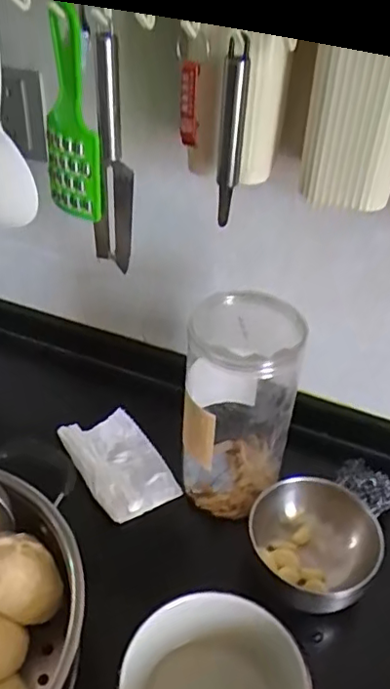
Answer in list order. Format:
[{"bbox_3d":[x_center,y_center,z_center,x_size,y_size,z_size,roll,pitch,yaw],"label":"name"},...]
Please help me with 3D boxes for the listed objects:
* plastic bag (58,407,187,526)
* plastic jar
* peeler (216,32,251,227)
[{"bbox_3d":[-0.079,0.120,0.609,0.080,0.031,0.123,-19,43,-26],"label":"plastic bag"},{"bbox_3d":[0.039,0.057,0.536,0.091,0.202,0.087,2,38,-2],"label":"plastic jar"},{"bbox_3d":[0.027,-0.152,0.437,0.018,0.134,0.016,3,38,0],"label":"peeler"}]

